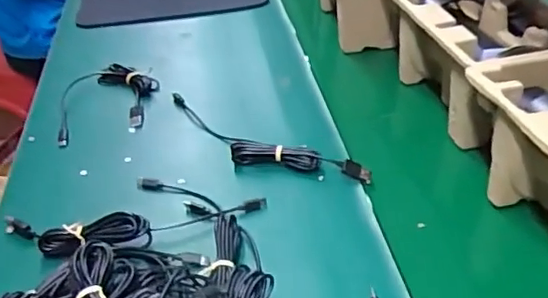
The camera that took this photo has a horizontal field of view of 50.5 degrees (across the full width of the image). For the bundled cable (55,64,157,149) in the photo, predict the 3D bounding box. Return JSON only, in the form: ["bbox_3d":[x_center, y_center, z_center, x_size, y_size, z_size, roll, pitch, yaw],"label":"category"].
[{"bbox_3d":[-0.195,-0.059,0.691,0.115,0.019,0.135,-7,37,-13],"label":"bundled cable"}]

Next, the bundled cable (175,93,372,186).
[{"bbox_3d":[-0.029,-0.011,0.607,0.264,0.025,0.056,26,42,29],"label":"bundled cable"}]

